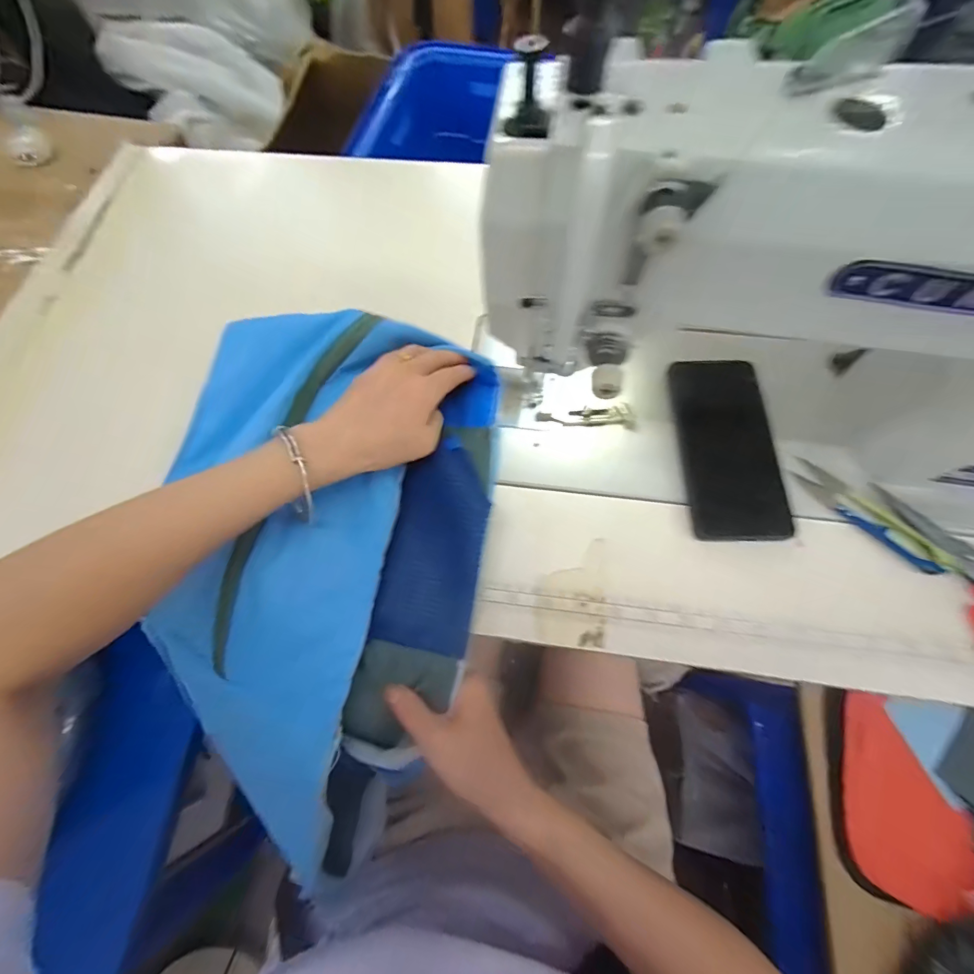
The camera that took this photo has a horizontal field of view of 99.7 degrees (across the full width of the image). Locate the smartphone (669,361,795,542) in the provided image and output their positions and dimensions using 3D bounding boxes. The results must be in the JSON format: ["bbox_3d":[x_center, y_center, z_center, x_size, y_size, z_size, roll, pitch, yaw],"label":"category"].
[{"bbox_3d":[0.200,-0.034,0.345,0.070,0.011,0.157,-7,74,12],"label":"smartphone"}]

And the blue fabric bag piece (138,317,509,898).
[{"bbox_3d":[-0.124,0.057,0.323,0.235,0.099,0.406,6,70,4],"label":"blue fabric bag piece"}]

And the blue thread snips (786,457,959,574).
[{"bbox_3d":[0.300,0.023,0.323,0.025,0.010,0.121,-42,74,-13],"label":"blue thread snips"}]

